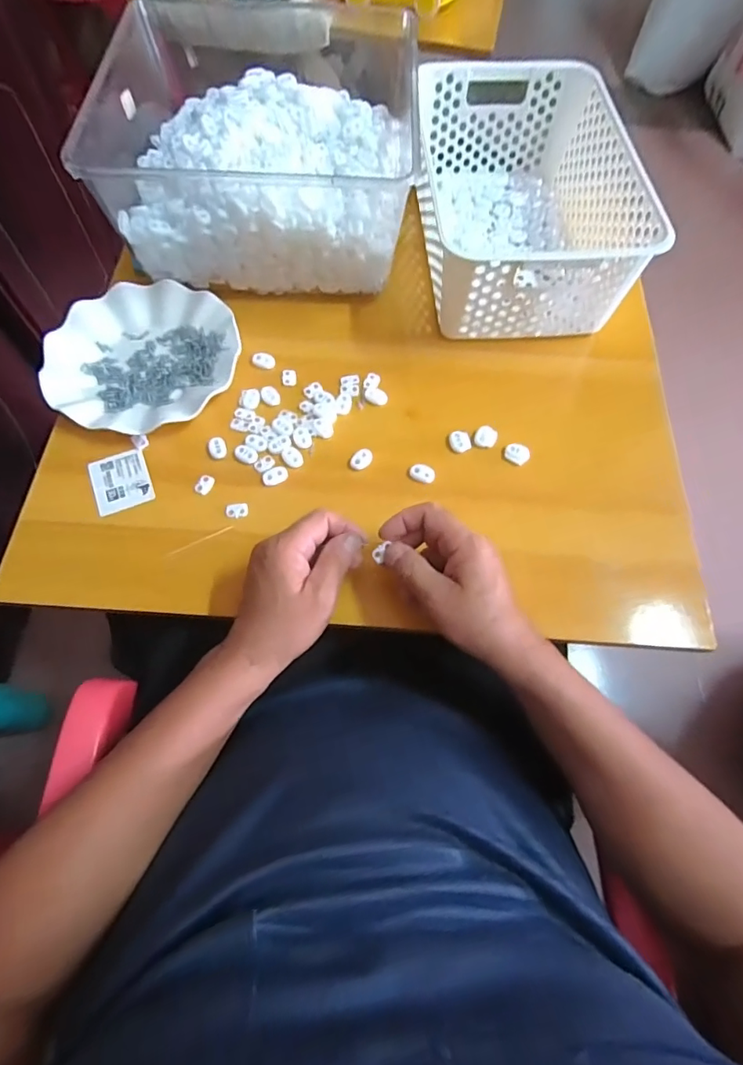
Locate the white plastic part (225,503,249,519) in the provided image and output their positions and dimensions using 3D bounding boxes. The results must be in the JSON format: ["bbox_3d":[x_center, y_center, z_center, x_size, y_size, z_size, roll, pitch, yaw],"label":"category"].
[{"bbox_3d":[-0.121,-0.020,0.454,0.020,0.005,0.013,-8,66,-6],"label":"white plastic part"}]

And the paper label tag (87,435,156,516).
[{"bbox_3d":[-0.229,-0.052,0.465,0.057,0.008,0.066,-21,68,-13],"label":"paper label tag"}]

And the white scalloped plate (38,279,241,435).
[{"bbox_3d":[-0.226,-0.175,0.505,0.180,0.023,0.173,1,66,-2],"label":"white scalloped plate"}]

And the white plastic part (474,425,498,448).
[{"bbox_3d":[0.110,-0.092,0.485,0.021,0.004,0.023,1,66,-2],"label":"white plastic part"}]

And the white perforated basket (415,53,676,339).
[{"bbox_3d":[0.159,-0.355,0.544,0.192,0.109,0.310,-4,66,-4],"label":"white perforated basket"}]

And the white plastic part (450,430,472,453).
[{"bbox_3d":[0.084,-0.088,0.482,0.019,0.004,0.025,-9,67,-6],"label":"white plastic part"}]

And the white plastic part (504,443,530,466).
[{"bbox_3d":[0.138,-0.075,0.477,0.023,0.008,0.017,29,68,10],"label":"white plastic part"}]

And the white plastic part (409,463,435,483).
[{"bbox_3d":[0.047,-0.055,0.467,0.024,0.004,0.016,23,67,8],"label":"white plastic part"}]

